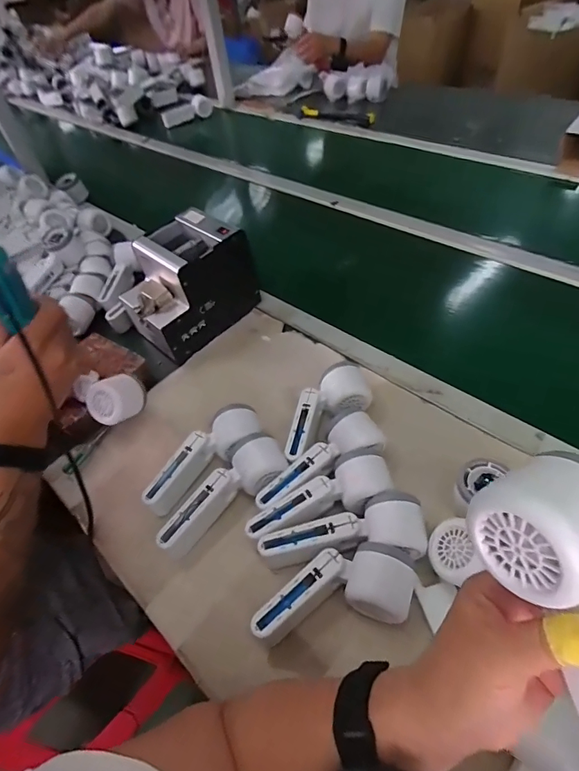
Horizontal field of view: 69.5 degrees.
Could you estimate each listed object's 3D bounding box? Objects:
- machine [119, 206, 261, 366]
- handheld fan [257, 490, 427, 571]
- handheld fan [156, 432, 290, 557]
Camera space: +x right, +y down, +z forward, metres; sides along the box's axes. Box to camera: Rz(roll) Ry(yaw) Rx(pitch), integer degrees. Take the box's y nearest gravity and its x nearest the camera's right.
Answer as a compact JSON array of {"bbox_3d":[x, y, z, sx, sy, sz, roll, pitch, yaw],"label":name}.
[{"bbox_3d":[-0.165,-0.160,0.667,0.130,0.149,0.183,31,60,28],"label":"machine"},{"bbox_3d":[0.055,0.158,0.445,0.169,0.058,0.062,-4,50,4],"label":"handheld fan"},{"bbox_3d":[-0.076,0.126,0.481,0.168,0.053,0.062,-38,55,-23],"label":"handheld fan"}]

